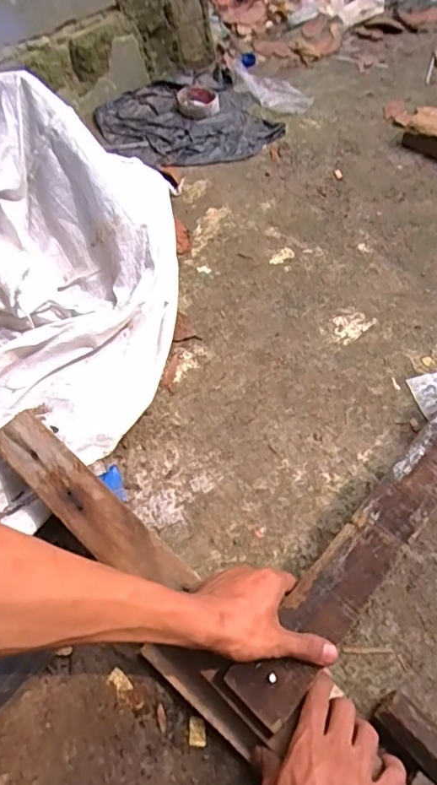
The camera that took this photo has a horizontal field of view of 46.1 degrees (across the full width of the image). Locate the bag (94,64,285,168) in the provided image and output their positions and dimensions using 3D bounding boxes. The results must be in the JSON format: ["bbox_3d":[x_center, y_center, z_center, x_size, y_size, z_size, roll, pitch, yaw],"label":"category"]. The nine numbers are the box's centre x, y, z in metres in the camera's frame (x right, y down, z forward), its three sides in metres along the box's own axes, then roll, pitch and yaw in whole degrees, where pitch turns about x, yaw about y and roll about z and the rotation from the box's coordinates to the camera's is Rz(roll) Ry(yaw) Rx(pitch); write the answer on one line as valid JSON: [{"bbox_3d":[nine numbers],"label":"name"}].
[{"bbox_3d":[-0.074,-0.569,1.071,0.337,0.030,0.348,-20,58,-8],"label":"bag"}]

